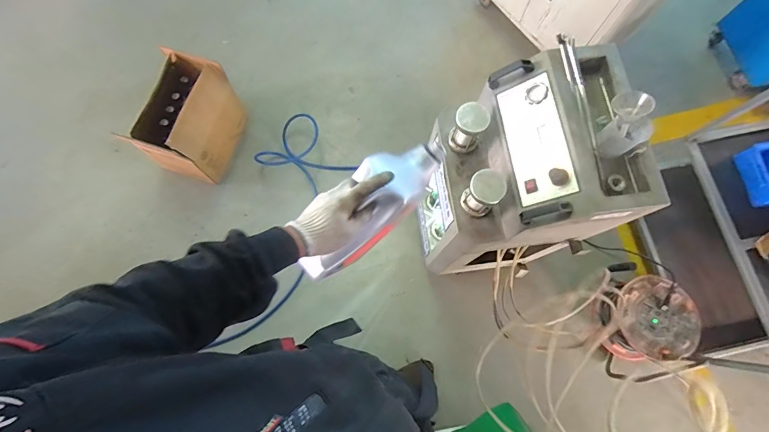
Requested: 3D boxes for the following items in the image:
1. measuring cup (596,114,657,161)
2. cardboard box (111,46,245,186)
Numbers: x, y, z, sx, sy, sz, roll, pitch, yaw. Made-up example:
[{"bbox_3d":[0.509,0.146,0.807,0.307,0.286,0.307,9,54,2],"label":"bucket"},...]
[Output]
[{"bbox_3d":[0.509,-0.173,0.825,0.082,0.073,0.072,-30,77,-9],"label":"measuring cup"},{"bbox_3d":[-0.787,-0.389,1.595,0.285,0.296,0.420,18,75,4],"label":"cardboard box"}]

